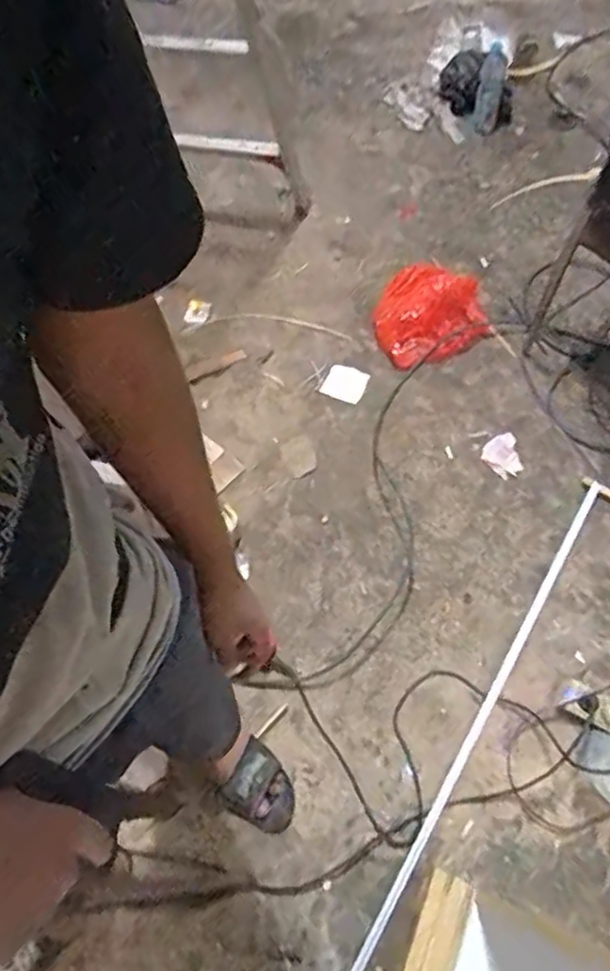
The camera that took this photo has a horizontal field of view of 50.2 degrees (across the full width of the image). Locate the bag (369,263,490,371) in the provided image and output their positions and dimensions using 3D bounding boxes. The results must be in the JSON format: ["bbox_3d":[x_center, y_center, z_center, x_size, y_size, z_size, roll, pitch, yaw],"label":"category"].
[{"bbox_3d":[0.309,-0.435,1.634,0.269,0.063,0.273,-8,62,-1],"label":"bag"}]

